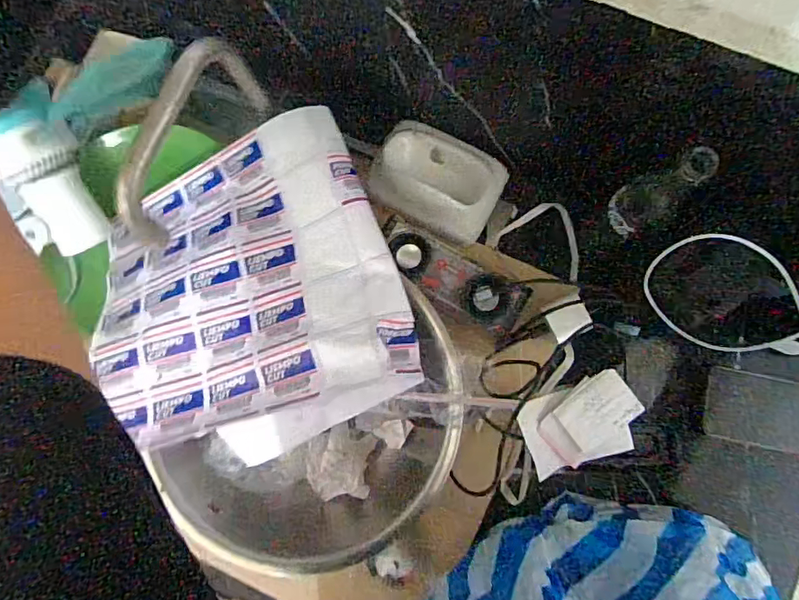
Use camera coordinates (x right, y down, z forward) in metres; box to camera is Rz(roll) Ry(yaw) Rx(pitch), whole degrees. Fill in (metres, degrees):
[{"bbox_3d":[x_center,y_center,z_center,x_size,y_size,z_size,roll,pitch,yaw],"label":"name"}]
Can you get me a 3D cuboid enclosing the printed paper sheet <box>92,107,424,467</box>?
[{"bbox_3d":[-0.149,-0.003,0.488,0.289,0.089,0.289,-23,82,-2],"label":"printed paper sheet"}]

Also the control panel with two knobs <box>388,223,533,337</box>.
[{"bbox_3d":[0.058,-0.023,0.524,0.153,0.026,0.054,28,84,5],"label":"control panel with two knobs"}]

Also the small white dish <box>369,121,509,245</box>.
[{"bbox_3d":[0.042,-0.131,0.561,0.136,0.042,0.108,26,83,5],"label":"small white dish"}]

